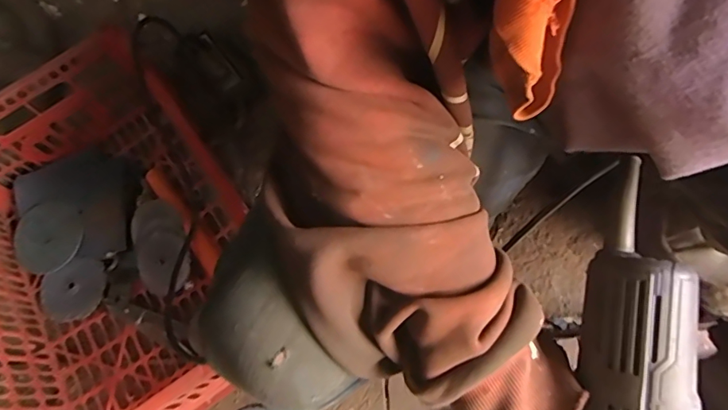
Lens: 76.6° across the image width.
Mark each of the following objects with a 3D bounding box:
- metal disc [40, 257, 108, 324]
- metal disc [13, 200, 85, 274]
[{"bbox_3d":[-0.371,0.108,0.588,0.085,0.004,0.078,-1,69,2],"label":"metal disc"},{"bbox_3d":[-0.422,0.041,0.616,0.089,0.008,0.095,-1,69,2],"label":"metal disc"}]

